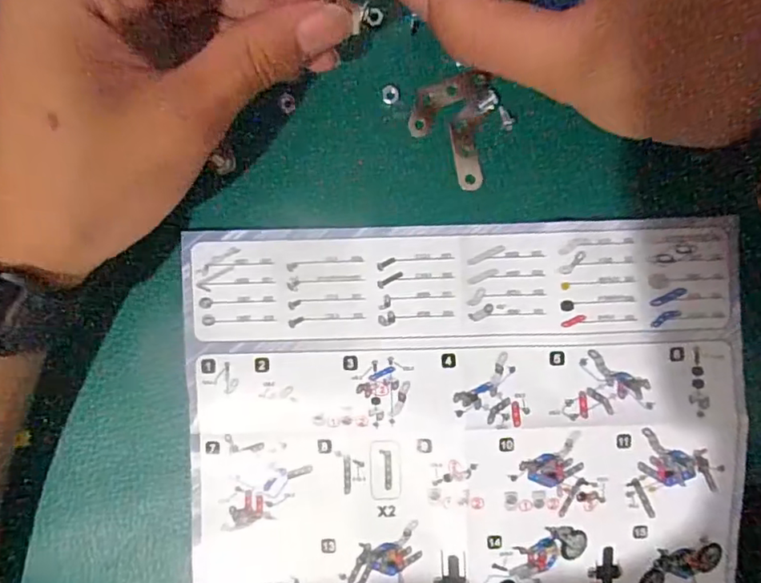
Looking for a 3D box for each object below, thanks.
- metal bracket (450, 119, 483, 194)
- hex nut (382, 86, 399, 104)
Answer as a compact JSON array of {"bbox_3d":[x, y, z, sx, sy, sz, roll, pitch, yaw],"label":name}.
[{"bbox_3d":[0.035,-0.056,0.227,0.010,0.004,0.029,-10,92,1],"label":"metal bracket"},{"bbox_3d":[0.004,-0.080,0.227,0.007,0.004,0.007,-5,92,1],"label":"hex nut"}]

